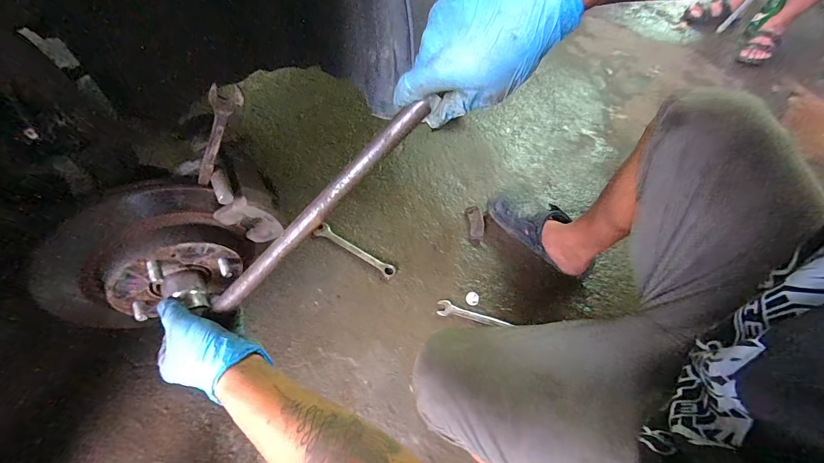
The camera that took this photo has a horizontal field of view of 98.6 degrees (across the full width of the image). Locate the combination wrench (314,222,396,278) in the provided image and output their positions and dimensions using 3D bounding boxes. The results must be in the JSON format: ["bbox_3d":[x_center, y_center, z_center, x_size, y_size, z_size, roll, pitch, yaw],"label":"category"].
[{"bbox_3d":[-0.134,0.045,0.836,0.213,0.016,0.035,29,61,13],"label":"combination wrench"}]

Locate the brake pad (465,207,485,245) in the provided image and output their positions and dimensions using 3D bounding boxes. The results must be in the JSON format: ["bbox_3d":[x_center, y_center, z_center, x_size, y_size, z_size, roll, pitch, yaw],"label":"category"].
[{"bbox_3d":[0.162,-0.019,0.899,0.039,0.015,0.106,2,58,-3],"label":"brake pad"}]

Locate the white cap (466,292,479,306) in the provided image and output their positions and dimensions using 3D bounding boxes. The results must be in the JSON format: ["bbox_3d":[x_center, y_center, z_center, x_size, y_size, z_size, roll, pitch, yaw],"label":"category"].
[{"bbox_3d":[0.137,0.151,0.799,0.029,0.004,0.031,2,58,-3],"label":"white cap"}]

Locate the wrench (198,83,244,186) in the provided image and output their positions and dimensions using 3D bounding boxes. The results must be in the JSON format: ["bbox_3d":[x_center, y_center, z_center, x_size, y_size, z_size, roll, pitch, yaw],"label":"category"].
[{"bbox_3d":[-0.193,-0.091,0.348,0.024,0.116,0.013,-6,52,-48],"label":"wrench"}]

